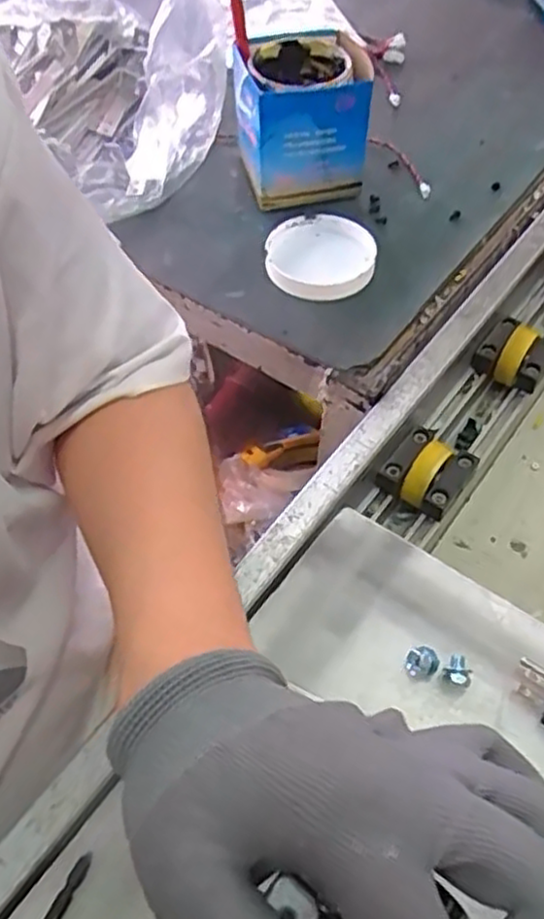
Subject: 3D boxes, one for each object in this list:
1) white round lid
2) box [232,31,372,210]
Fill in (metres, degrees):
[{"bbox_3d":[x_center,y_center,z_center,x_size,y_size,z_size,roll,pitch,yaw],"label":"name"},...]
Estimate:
[{"bbox_3d":[0.039,-0.160,0.570,0.082,0.018,0.081,-1,53,1],"label":"white round lid"},{"bbox_3d":[0.025,-0.289,0.616,0.103,0.103,0.099,-7,54,-4],"label":"box"}]

